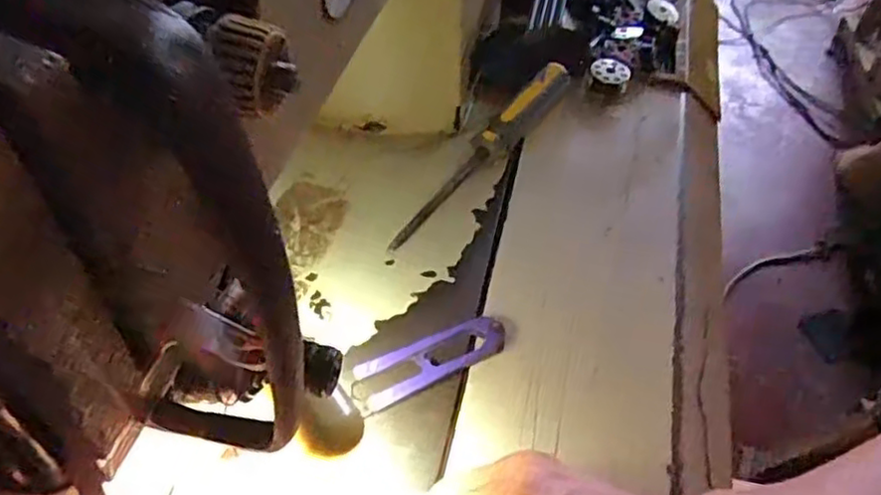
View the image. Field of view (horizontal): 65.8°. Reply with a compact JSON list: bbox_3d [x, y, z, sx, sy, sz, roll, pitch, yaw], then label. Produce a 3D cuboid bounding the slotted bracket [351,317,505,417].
[{"bbox_3d":[-0.006,0.050,0.305,0.071,0.012,0.024,-22,56,-20],"label":"slotted bracket"}]

